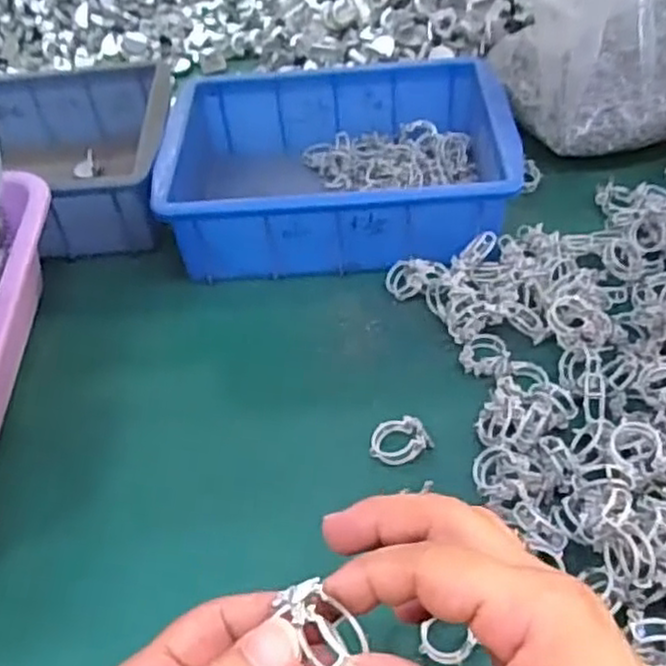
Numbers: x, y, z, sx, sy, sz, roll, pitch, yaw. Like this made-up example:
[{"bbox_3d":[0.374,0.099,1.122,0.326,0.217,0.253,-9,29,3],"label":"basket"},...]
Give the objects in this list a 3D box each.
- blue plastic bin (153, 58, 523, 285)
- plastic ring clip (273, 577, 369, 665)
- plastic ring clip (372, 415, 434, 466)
[{"bbox_3d":[0.004,-0.122,0.536,0.245,0.075,0.174,-5,47,3],"label":"blue plastic bin"},{"bbox_3d":[-0.003,0.089,0.217,0.019,0.022,0.026,-32,56,-18],"label":"plastic ring clip"},{"bbox_3d":[0.037,0.060,0.399,0.031,0.012,0.027,-26,51,-18],"label":"plastic ring clip"}]

